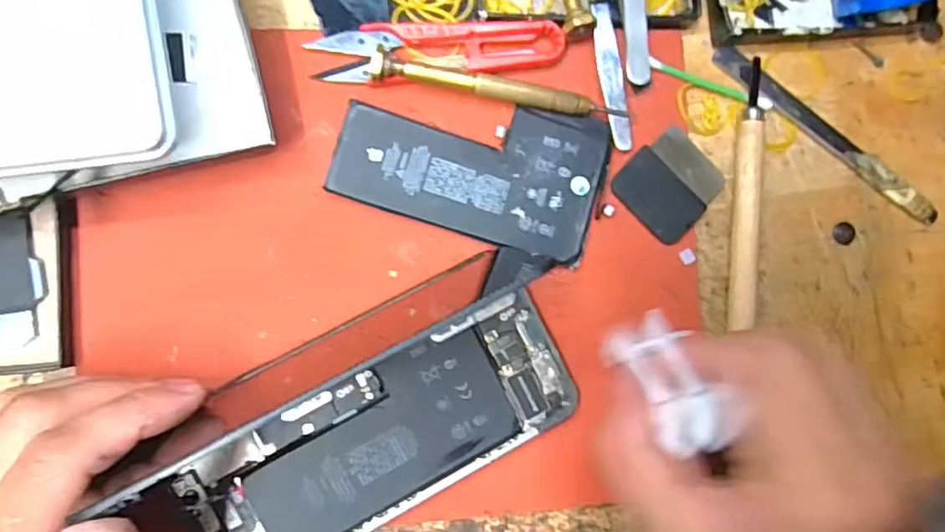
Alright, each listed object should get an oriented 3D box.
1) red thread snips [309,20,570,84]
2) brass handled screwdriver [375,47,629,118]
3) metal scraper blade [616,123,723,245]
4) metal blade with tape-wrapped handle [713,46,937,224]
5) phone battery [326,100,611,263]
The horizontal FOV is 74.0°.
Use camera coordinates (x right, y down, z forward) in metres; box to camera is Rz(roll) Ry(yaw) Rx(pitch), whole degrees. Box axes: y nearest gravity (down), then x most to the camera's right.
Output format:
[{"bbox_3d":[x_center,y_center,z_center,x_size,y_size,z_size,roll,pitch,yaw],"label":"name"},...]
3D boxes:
[{"bbox_3d":[-0.013,-0.089,0.258,0.101,0.010,0.023,-6,89,-7],"label":"red thread snips"},{"bbox_3d":[0.013,-0.071,0.257,0.107,0.011,0.009,9,87,-7],"label":"brass handled screwdriver"},{"bbox_3d":[0.086,-0.036,0.271,0.039,0.004,0.041,43,84,-4],"label":"metal scraper blade"},{"bbox_3d":[0.162,-0.060,0.284,0.125,0.008,0.012,36,84,-5],"label":"metal blade with tape-wrapped handle"},{"bbox_3d":[0.000,-0.042,0.258,0.108,0.007,0.059,14,86,-7],"label":"phone battery"}]

